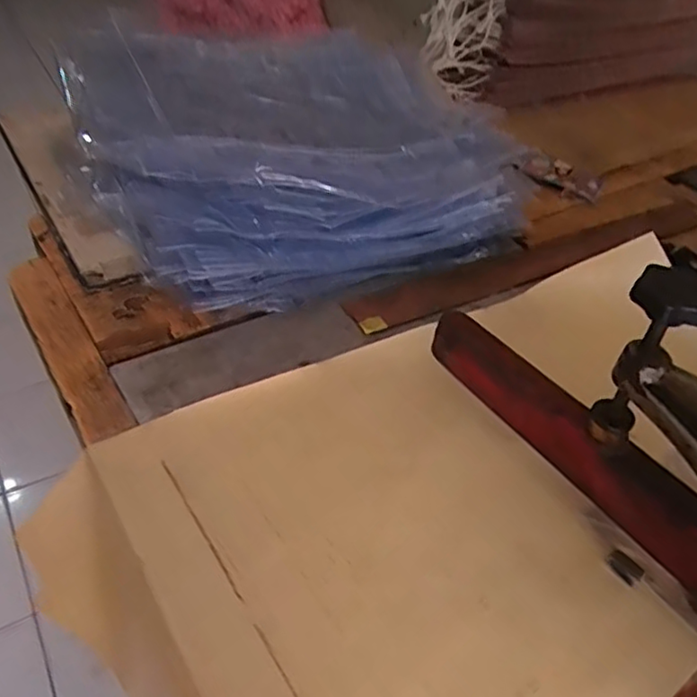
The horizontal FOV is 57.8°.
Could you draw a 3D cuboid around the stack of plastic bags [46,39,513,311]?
[{"bbox_3d":[-0.053,-0.191,0.600,0.364,0.110,0.335,-13,45,-23],"label":"stack of plastic bags"}]

